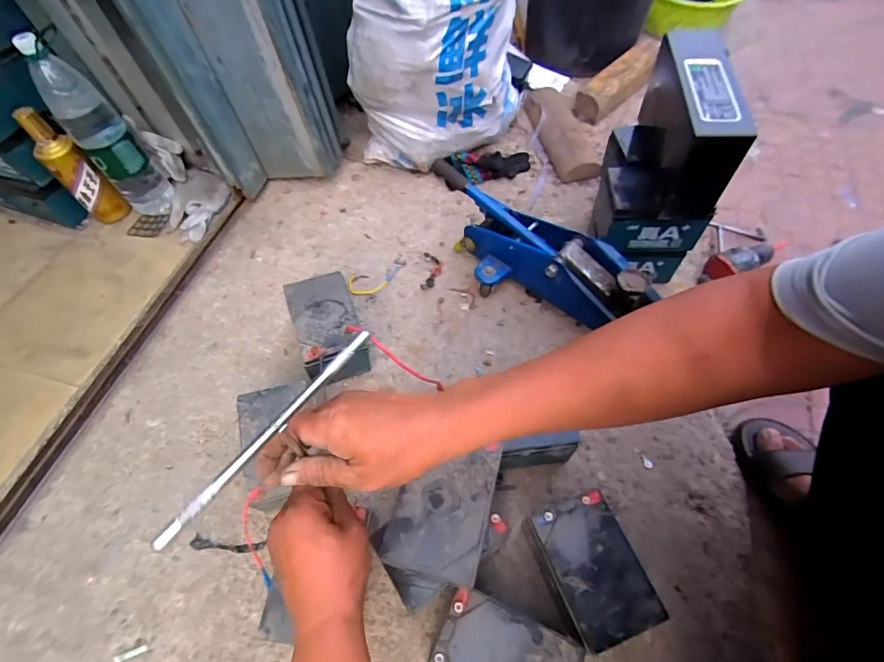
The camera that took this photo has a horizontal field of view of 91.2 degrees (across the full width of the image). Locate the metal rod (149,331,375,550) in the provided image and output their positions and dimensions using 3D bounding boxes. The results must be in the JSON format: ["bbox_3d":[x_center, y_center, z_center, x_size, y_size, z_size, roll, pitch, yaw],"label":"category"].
[{"bbox_3d":[-0.110,0.063,0.288,0.007,0.006,0.178,32,62,19],"label":"metal rod"}]

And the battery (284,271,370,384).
[{"bbox_3d":[-0.182,-0.003,0.709,0.099,0.108,0.154,-23,58,-7],"label":"battery"}]

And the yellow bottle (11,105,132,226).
[{"bbox_3d":[-0.705,-0.307,0.835,0.075,0.208,0.060,24,64,14],"label":"yellow bottle"}]

